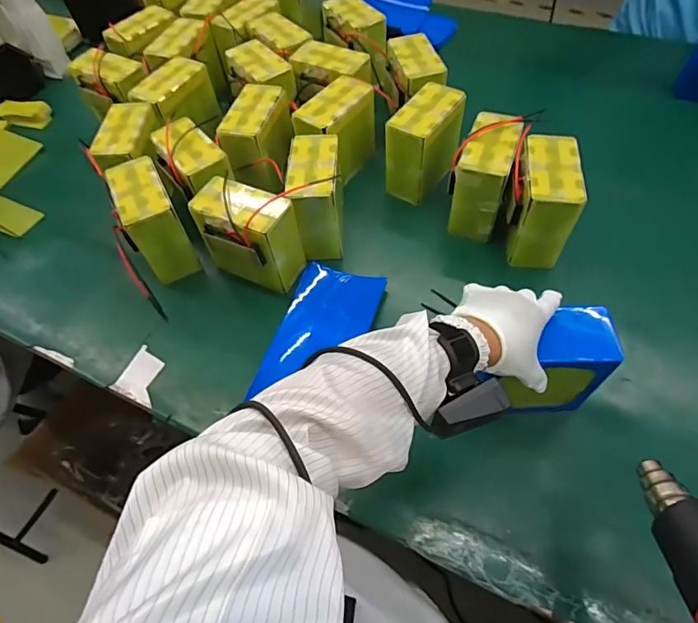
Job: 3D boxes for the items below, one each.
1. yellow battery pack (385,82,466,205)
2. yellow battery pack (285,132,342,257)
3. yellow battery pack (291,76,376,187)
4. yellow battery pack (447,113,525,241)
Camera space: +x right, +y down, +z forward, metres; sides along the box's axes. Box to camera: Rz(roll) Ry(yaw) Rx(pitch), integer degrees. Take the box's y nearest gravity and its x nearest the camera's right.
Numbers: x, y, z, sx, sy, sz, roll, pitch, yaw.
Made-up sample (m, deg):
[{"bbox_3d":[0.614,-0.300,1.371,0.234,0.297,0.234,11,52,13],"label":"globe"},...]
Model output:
[{"bbox_3d":[0.130,-0.287,0.786,0.085,0.130,0.142,31,65,21],"label":"yellow battery pack"},{"bbox_3d":[-0.051,-0.186,0.736,0.074,0.130,0.141,-2,58,3],"label":"yellow battery pack"},{"bbox_3d":[-0.020,-0.316,0.817,0.091,0.130,0.140,25,63,19],"label":"yellow battery pack"},{"bbox_3d":[0.217,-0.216,0.734,0.085,0.132,0.142,15,60,13],"label":"yellow battery pack"}]

